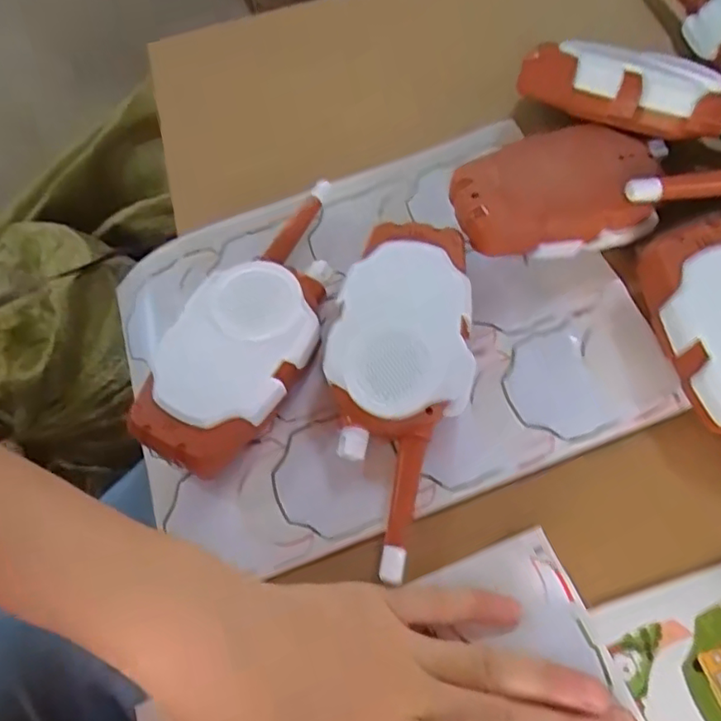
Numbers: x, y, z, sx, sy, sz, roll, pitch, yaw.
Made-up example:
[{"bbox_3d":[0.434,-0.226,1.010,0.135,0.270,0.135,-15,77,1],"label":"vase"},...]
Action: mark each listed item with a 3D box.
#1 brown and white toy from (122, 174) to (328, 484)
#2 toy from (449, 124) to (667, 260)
[{"bbox_3d":[-0.048,-0.022,0.310,0.064,0.038,0.168,27,69,15],"label":"brown and white toy"},{"bbox_3d":[0.105,-0.086,0.314,0.113,0.029,0.054,-12,65,-3],"label":"toy"}]

